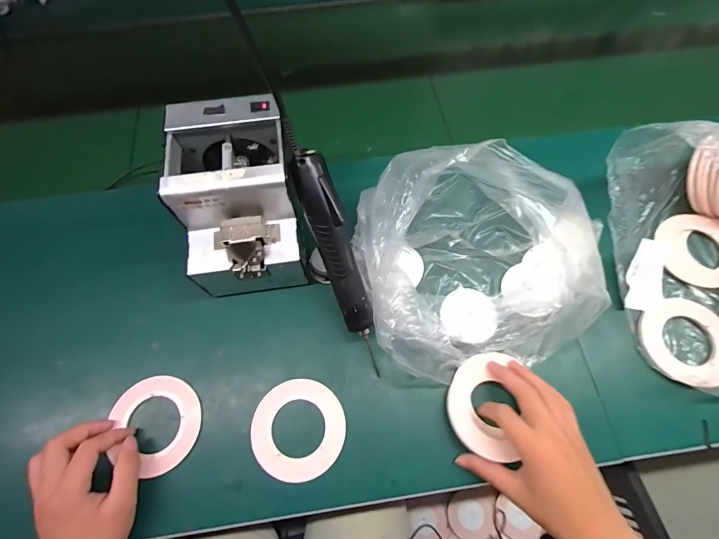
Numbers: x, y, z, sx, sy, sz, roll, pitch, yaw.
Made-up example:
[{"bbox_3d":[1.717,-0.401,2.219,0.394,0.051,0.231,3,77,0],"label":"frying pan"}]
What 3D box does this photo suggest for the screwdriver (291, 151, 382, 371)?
[{"bbox_3d":[-0.019,-0.004,0.391,0.037,0.031,0.245,-20,102,-8],"label":"screwdriver"}]

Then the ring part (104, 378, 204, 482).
[{"bbox_3d":[-0.230,0.172,0.401,0.099,0.008,0.097,0,66,1],"label":"ring part"}]

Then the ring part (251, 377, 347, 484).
[{"bbox_3d":[-0.068,0.178,0.399,0.102,0.005,0.102,0,66,1],"label":"ring part"}]

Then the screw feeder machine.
[{"bbox_3d":[-0.137,-0.074,0.426,0.121,0.160,0.171,-7,66,-2],"label":"screw feeder machine"}]

